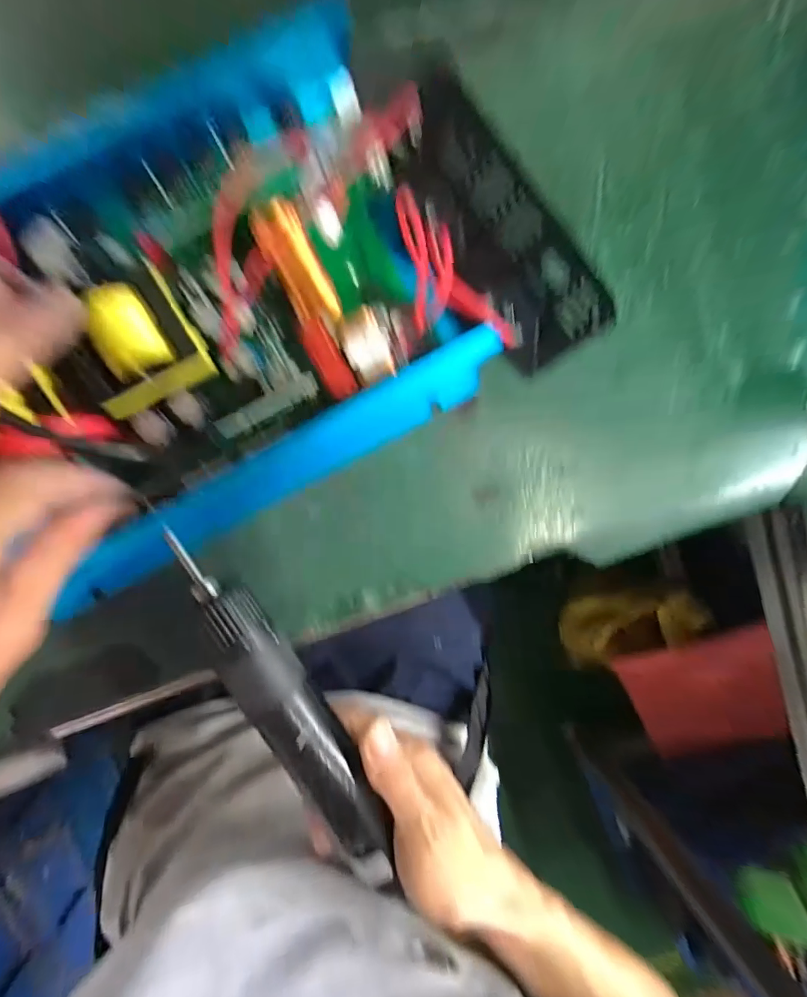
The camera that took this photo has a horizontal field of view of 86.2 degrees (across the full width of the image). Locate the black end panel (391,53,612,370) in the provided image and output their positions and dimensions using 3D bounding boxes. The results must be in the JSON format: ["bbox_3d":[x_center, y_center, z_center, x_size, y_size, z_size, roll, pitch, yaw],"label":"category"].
[{"bbox_3d":[0.045,-0.130,0.209,0.050,0.005,0.138,-32,104,35],"label":"black end panel"}]

